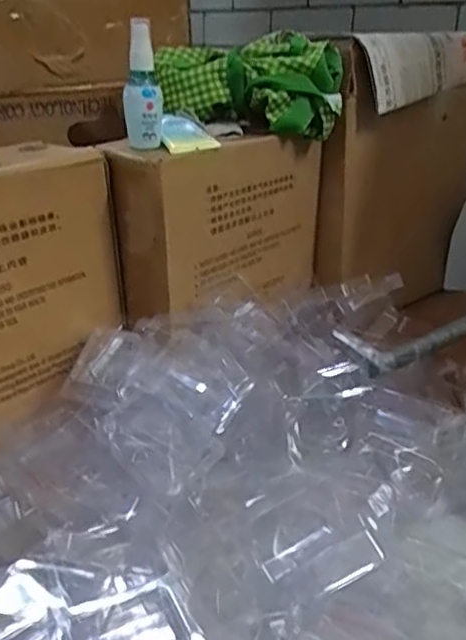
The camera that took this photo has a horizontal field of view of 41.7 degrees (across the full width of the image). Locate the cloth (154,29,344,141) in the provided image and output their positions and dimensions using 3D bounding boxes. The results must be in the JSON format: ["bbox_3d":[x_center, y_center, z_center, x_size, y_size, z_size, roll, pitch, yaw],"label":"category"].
[{"bbox_3d":[0.021,-0.277,0.719,0.206,0.094,0.097,9,27,18],"label":"cloth"}]

